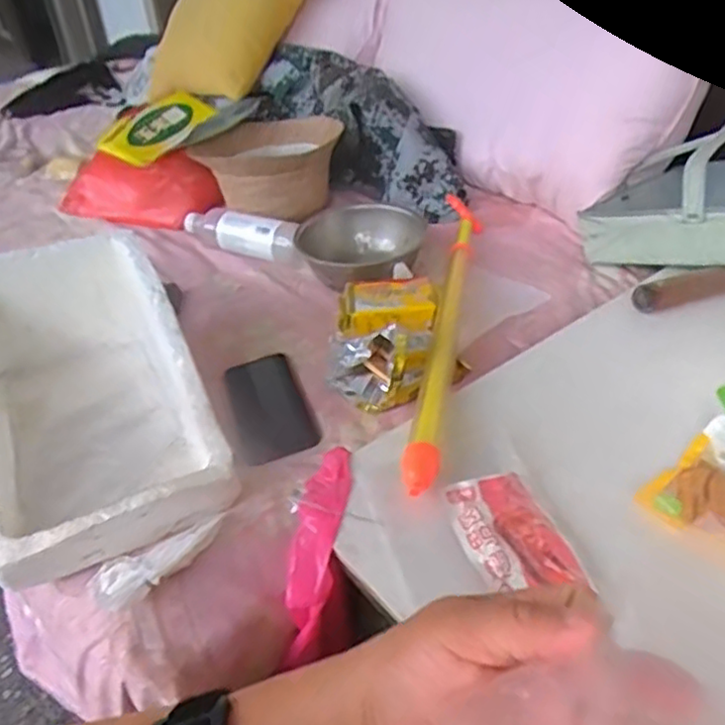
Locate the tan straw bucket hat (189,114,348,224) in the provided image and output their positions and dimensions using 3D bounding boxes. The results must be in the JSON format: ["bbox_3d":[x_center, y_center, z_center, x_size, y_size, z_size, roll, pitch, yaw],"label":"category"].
[{"bbox_3d":[-0.151,-0.329,1.129,0.235,0.117,0.232,-16,39,-15],"label":"tan straw bucket hat"}]

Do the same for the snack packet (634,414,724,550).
[{"bbox_3d":[0.294,0.096,0.548,0.132,0.011,0.081,-29,44,-30],"label":"snack packet"}]

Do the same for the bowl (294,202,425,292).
[{"bbox_3d":[0.005,-0.156,0.949,0.172,0.078,0.172,-2,38,2],"label":"bowl"}]

